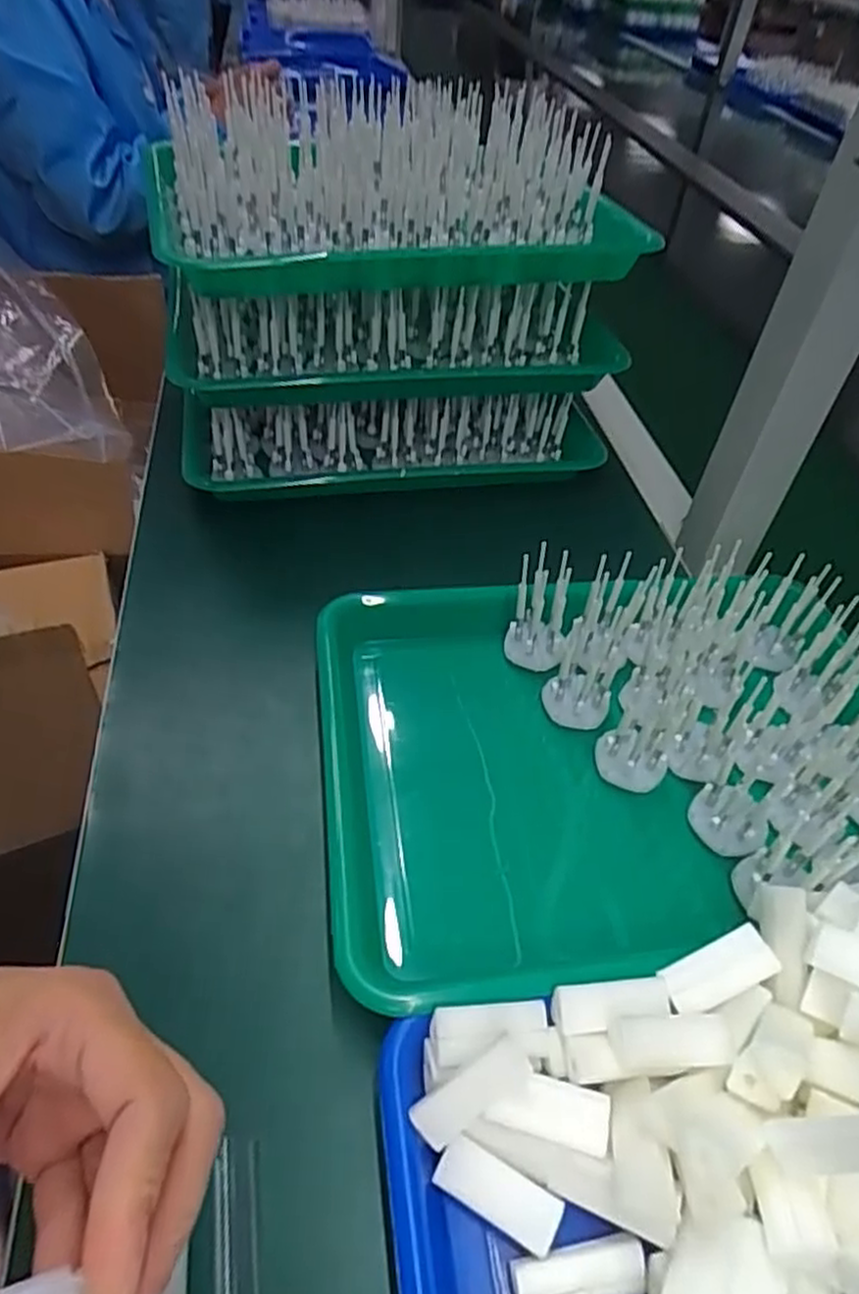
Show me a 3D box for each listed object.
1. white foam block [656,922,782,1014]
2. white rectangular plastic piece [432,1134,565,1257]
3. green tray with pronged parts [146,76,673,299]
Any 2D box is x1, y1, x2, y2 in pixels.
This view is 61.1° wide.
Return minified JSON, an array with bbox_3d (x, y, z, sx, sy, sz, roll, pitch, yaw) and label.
[{"bbox_3d":[0.117,0.132,0.295,0.044,0.005,0.021,-28,48,0],"label":"white foam block"},{"bbox_3d":[0.025,0.195,0.260,0.045,0.009,0.017,25,49,16],"label":"white rectangular plastic piece"},{"bbox_3d":[-0.039,-0.338,0.525,0.299,0.086,0.278,-12,49,-17],"label":"green tray with pronged parts"}]

